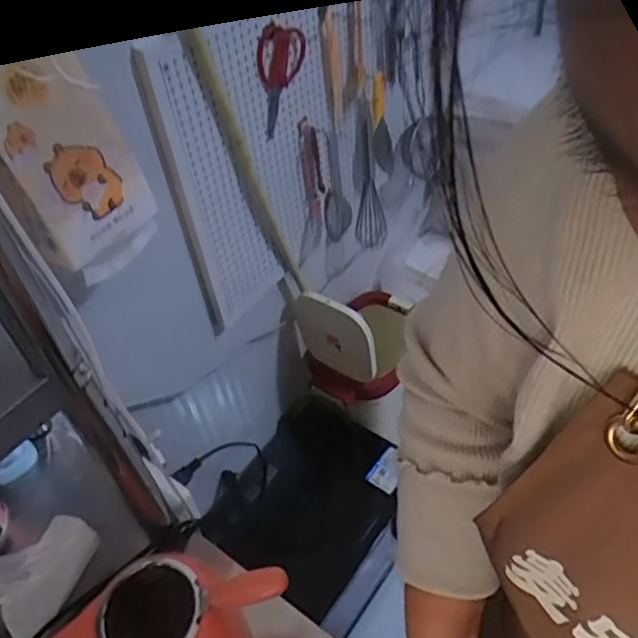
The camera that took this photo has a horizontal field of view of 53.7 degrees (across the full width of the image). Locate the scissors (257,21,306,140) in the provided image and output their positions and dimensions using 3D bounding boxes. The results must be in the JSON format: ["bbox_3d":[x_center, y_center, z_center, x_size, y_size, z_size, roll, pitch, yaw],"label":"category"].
[{"bbox_3d":[-0.073,-0.368,0.971,0.009,0.162,0.095,31,20,31],"label":"scissors"}]

